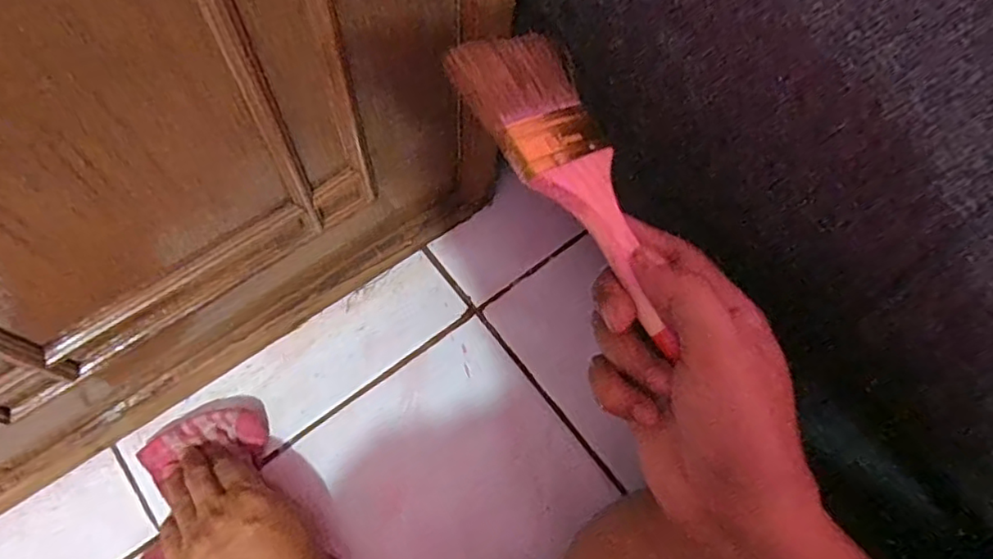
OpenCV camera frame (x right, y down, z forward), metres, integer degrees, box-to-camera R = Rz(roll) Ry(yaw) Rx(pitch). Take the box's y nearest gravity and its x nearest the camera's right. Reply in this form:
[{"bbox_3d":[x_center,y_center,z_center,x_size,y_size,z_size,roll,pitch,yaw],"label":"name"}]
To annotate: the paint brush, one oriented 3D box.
[{"bbox_3d":[0.041,-0.047,0.290,0.059,0.009,0.164,-29,84,-30],"label":"paint brush"}]

